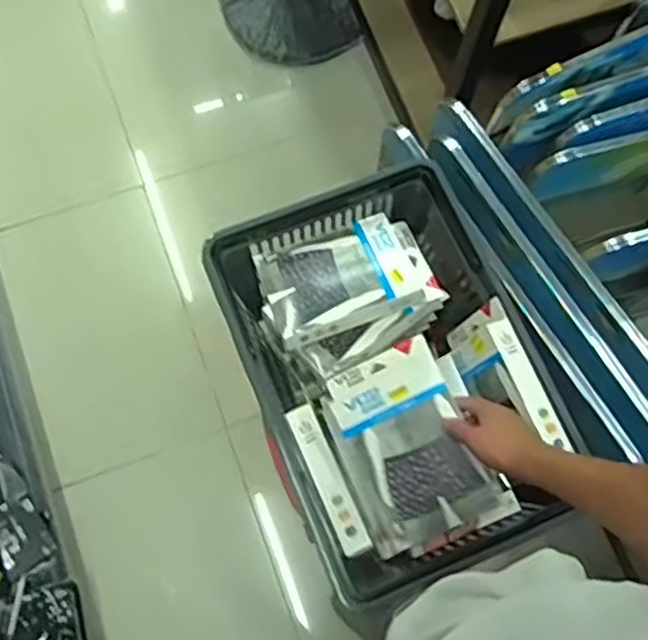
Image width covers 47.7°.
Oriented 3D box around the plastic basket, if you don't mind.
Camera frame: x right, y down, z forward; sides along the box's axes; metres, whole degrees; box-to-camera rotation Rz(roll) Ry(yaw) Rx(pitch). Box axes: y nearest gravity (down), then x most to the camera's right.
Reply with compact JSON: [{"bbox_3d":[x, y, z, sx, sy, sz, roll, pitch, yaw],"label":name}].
[{"bbox_3d":[0.081,0.066,0.956,0.329,0.224,0.477,-21,75,-8],"label":"plastic basket"}]

